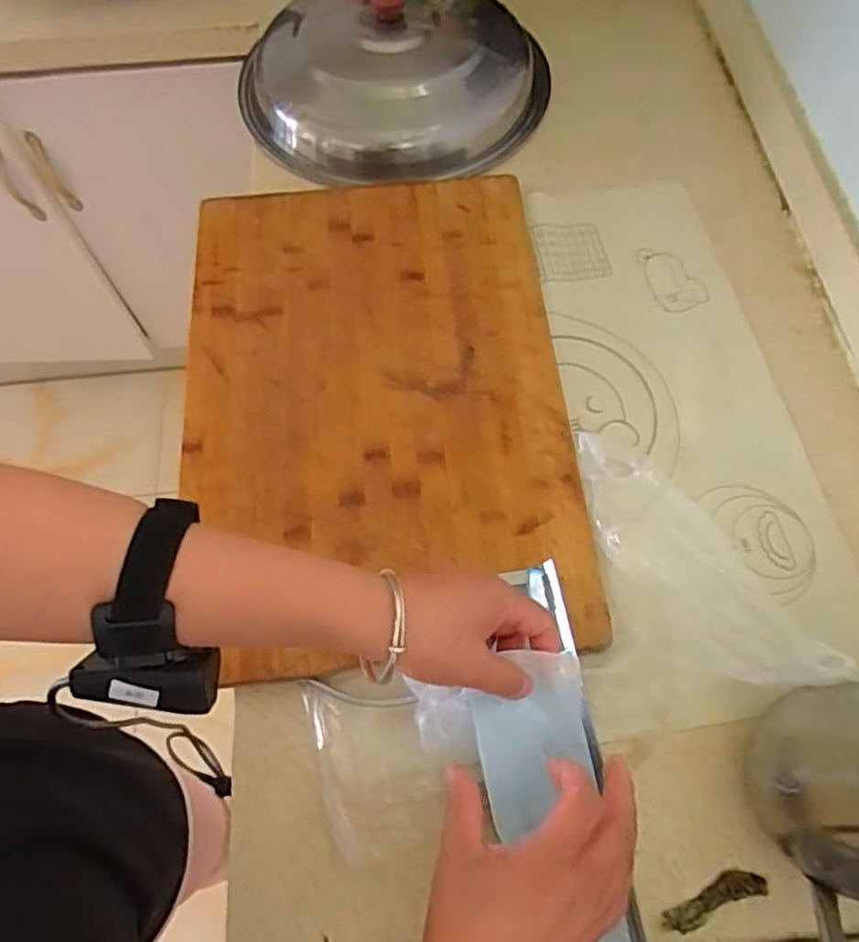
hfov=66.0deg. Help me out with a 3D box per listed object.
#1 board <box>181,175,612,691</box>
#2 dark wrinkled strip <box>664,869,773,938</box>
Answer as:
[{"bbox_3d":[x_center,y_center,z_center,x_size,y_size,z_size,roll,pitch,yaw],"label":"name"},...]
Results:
[{"bbox_3d":[-0.044,-0.070,0.556,0.308,0.013,0.456,-4,67,-5],"label":"board"},{"bbox_3d":[0.181,0.272,0.419,0.071,0.006,0.020,-18,69,-11],"label":"dark wrinkled strip"}]

